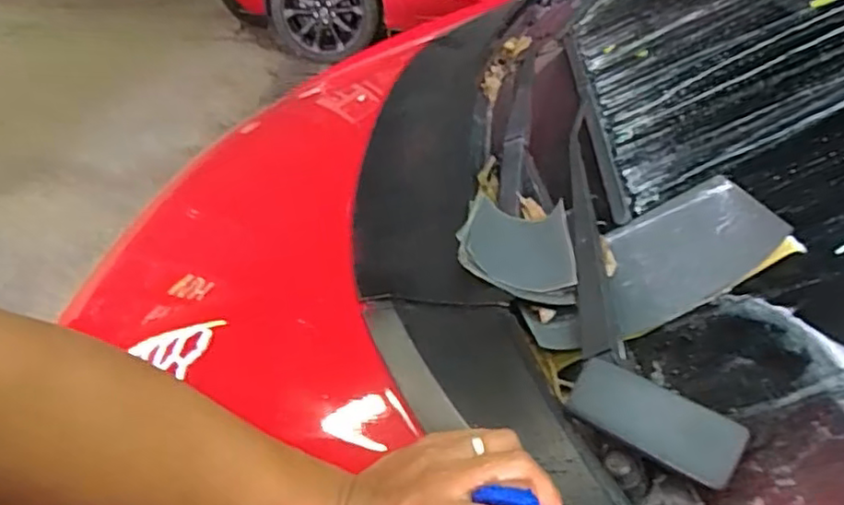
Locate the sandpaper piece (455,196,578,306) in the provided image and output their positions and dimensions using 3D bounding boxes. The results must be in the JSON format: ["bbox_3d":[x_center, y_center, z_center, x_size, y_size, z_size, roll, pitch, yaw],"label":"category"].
[{"bbox_3d":[0.096,-0.012,0.654,0.110,0.055,0.172,4,22,6],"label":"sandpaper piece"}]

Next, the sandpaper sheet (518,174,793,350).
[{"bbox_3d":[0.198,0.004,0.588,0.224,0.031,0.147,-29,31,15],"label":"sandpaper sheet"}]

